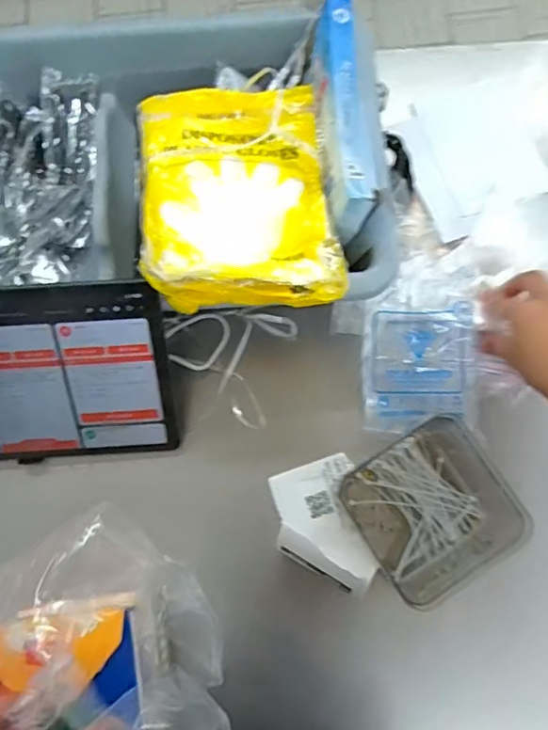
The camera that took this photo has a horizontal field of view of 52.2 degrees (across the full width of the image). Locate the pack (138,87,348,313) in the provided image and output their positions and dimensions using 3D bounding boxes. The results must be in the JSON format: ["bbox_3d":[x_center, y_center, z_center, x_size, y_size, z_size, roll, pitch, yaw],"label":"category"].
[{"bbox_3d":[-0.030,-0.140,0.448,0.147,0.032,0.193,-4,77,0],"label":"pack"}]

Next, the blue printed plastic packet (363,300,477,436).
[{"bbox_3d":[0.133,0.004,0.510,0.099,0.018,0.117,4,92,7],"label":"blue printed plastic packet"}]

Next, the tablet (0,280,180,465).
[{"bbox_3d":[-0.212,0.015,0.476,0.242,0.010,0.169,-3,119,0],"label":"tablet"}]

